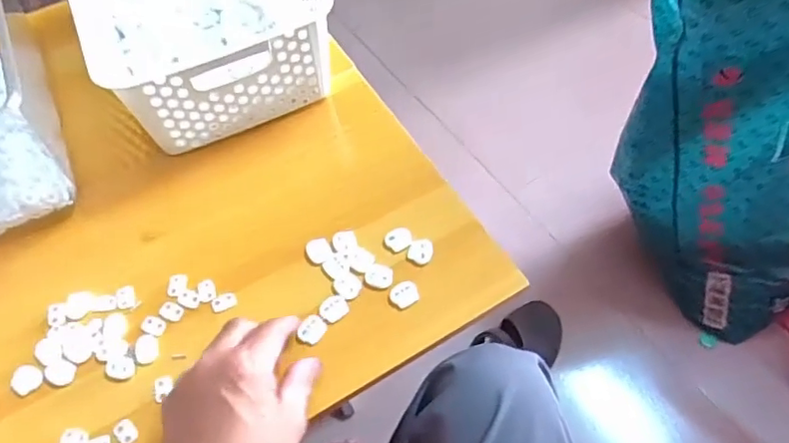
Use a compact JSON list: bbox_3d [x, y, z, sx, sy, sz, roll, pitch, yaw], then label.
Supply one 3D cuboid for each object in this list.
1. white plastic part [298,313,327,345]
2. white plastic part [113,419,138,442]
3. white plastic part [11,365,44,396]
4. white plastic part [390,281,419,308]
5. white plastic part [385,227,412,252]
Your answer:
[{"bbox_3d":[-0.064,0.085,0.441,0.017,0.008,0.021,25,63,17],"label":"white plastic part"},{"bbox_3d":[-0.196,0.153,0.407,0.019,0.004,0.014,39,67,23],"label":"white plastic part"},{"bbox_3d":[-0.284,0.122,0.432,0.024,0.004,0.022,-1,58,2],"label":"white plastic part"},{"bbox_3d":[0.008,0.058,0.453,0.022,0.004,0.021,-28,61,-14],"label":"white plastic part"},{"bbox_3d":[0.004,0.014,0.480,0.022,0.004,0.022,-1,58,2],"label":"white plastic part"}]

